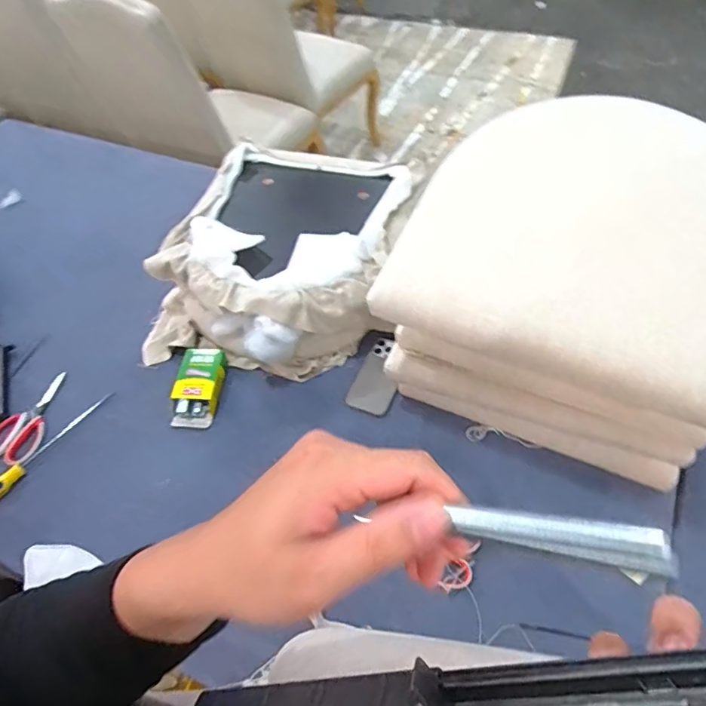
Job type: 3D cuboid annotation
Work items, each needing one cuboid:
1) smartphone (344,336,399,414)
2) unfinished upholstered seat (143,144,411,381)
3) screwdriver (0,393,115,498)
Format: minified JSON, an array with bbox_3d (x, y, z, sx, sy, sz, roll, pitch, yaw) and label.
[{"bbox_3d":[0.050,0.041,0.959,0.080,0.015,0.151,18,65,18],"label":"smartphone"},{"bbox_3d":[-0.147,-0.210,1.069,0.452,0.162,0.522,13,58,13],"label":"unfinished upholstered seat"},{"bbox_3d":[-0.566,0.176,0.923,0.026,0.039,0.302,28,62,22],"label":"screwdriver"}]

